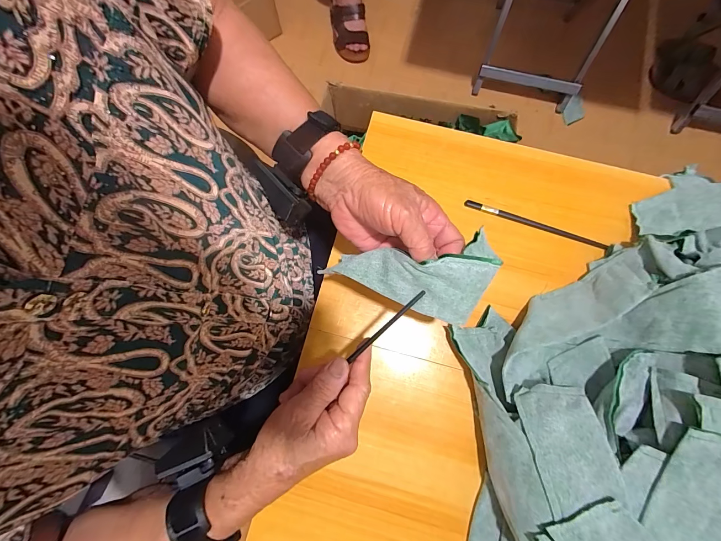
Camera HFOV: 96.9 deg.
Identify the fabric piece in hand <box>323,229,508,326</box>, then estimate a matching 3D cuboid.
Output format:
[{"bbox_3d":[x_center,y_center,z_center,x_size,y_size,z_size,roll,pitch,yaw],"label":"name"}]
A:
[{"bbox_3d":[0.045,0.003,0.288,0.145,0.030,0.076,4,78,7],"label":"fabric piece in hand"}]

